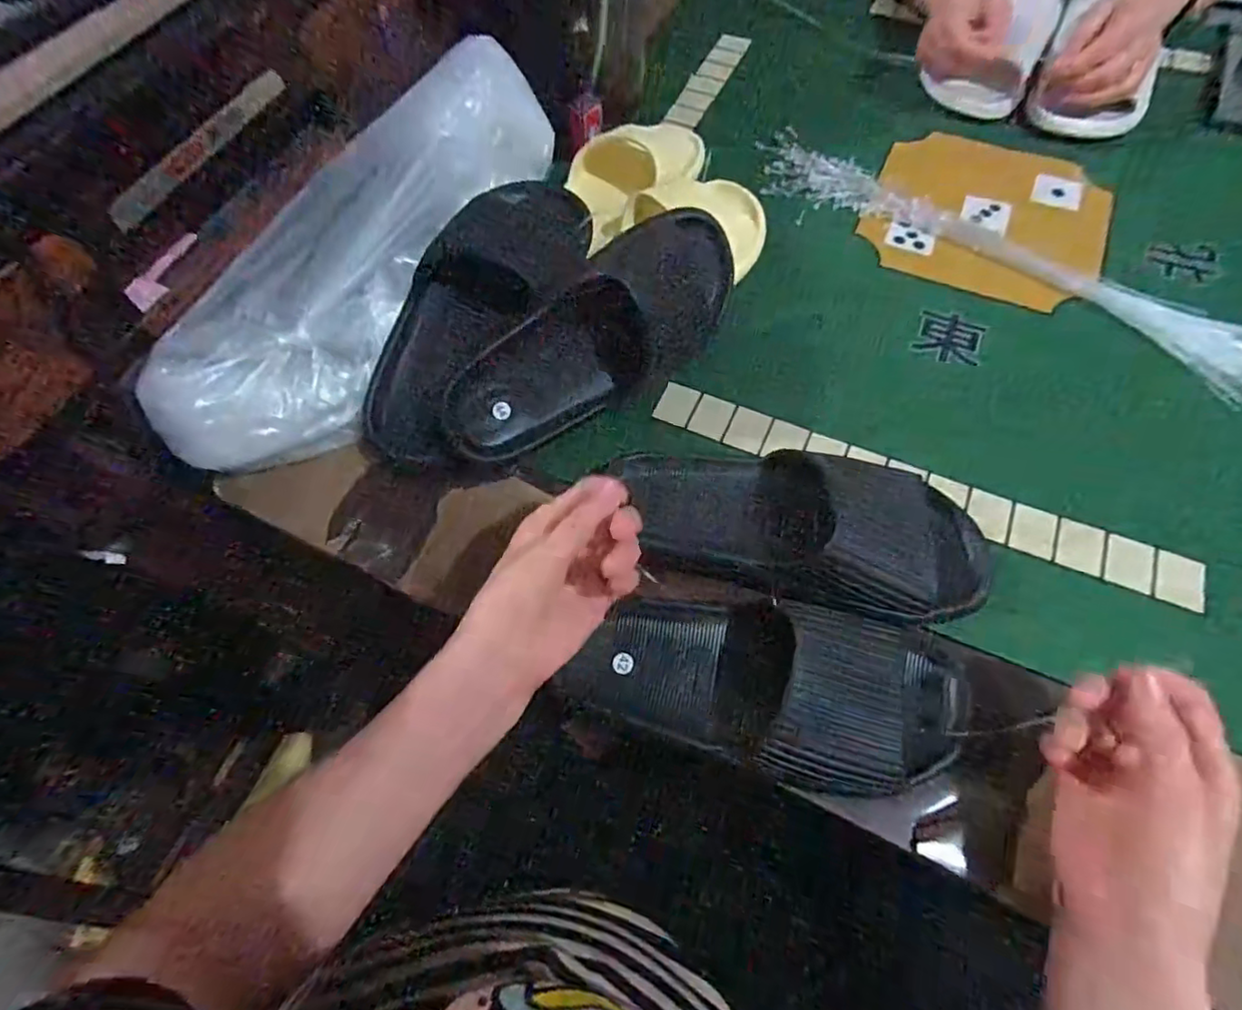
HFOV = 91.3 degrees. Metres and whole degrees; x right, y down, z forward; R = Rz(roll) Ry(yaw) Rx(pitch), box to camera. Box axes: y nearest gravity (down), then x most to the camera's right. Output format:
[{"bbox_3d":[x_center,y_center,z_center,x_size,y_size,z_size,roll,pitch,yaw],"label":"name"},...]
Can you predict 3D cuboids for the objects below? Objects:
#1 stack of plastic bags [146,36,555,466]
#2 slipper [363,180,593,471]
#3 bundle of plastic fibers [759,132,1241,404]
[{"bbox_3d":[-0.193,-0.204,0.494,0.075,0.122,0.413,24,67,13],"label":"stack of plastic bags"},{"bbox_3d":[-0.112,-0.155,0.484,0.119,0.051,0.274,26,80,15],"label":"slipper"},{"bbox_3d":[0.384,-0.195,0.533,0.623,0.019,0.085,38,71,20],"label":"bundle of plastic fibers"}]

